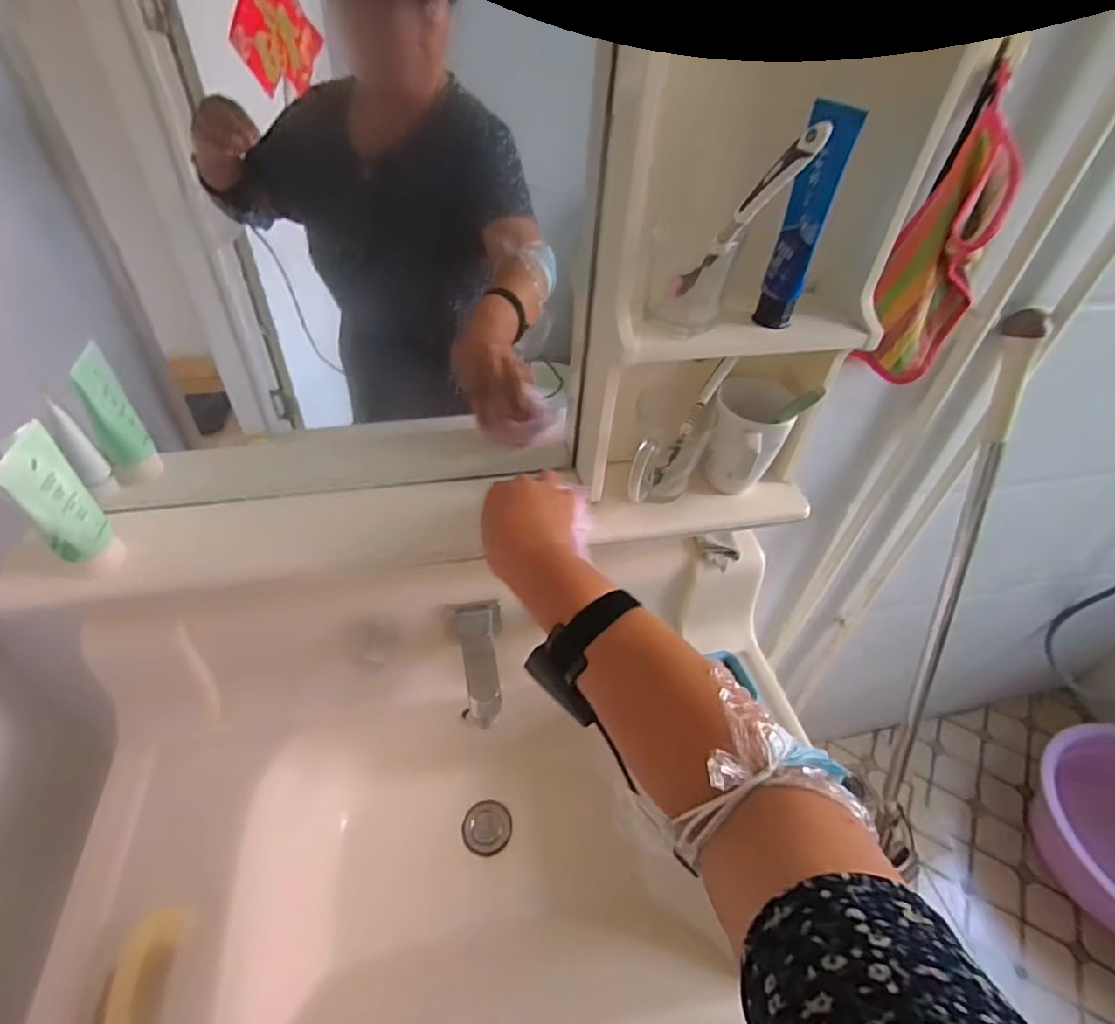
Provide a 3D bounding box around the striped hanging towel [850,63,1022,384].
[{"bbox_3d":[0.352,-0.232,0.533,0.077,0.212,0.058,37,52,28],"label":"striped hanging towel"}]

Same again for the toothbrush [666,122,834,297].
[{"bbox_3d":[0.128,-0.206,0.415,0.018,0.176,0.014,-12,84,-17],"label":"toothbrush"}]

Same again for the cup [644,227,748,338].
[{"bbox_3d":[0.110,-0.198,0.484,0.067,0.091,0.064,13,45,7],"label":"cup"}]

